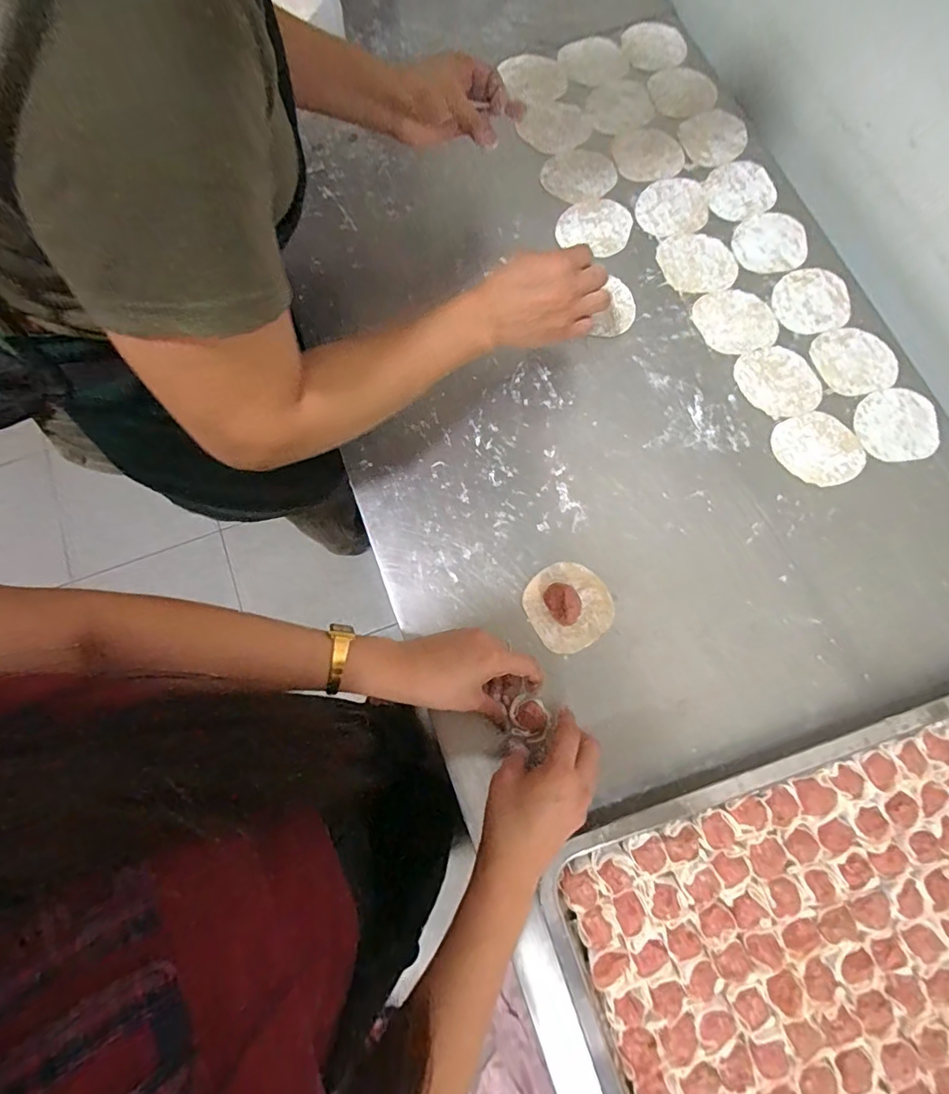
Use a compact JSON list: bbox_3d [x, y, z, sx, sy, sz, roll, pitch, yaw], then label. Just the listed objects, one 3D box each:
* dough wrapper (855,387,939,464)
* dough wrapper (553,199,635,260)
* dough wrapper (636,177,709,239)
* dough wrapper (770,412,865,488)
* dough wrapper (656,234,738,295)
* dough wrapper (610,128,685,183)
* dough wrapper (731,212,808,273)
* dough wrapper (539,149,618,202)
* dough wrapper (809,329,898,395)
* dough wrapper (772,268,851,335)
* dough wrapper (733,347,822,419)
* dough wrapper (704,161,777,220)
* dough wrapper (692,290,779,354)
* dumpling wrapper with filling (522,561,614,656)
[{"bbox_3d":[0.439,-0.125,0.540,0.076,0.004,0.085,24,78,7],"label":"dough wrapper"},{"bbox_3d":[0.143,-0.379,0.613,0.081,0.008,0.077,0,77,1],"label":"dough wrapper"},{"bbox_3d":[0.235,-0.405,0.618,0.086,0.004,0.077,-12,76,-1],"label":"dough wrapper"},{"bbox_3d":[0.354,-0.101,0.535,0.085,0.004,0.079,-17,77,-3],"label":"dough wrapper"},{"bbox_3d":[0.256,-0.326,0.599,0.085,0.004,0.080,0,77,1],"label":"dough wrapper"},{"bbox_3d":[0.209,-0.478,0.632,0.080,0.004,0.081,0,77,1],"label":"dough wrapper"},{"bbox_3d":[0.342,-0.352,0.602,0.086,0.005,0.077,-7,76,0],"label":"dough wrapper"},{"bbox_3d":[0.126,-0.450,0.631,0.086,0.004,0.086,0,73,1],"label":"dough wrapper"},{"bbox_3d":[0.411,-0.201,0.561,0.081,0.004,0.078,0,77,1],"label":"dough wrapper"},{"bbox_3d":[0.377,-0.276,0.581,0.078,0.005,0.080,0,77,1],"label":"dough wrapper"},{"bbox_3d":[0.325,-0.177,0.555,0.082,0.004,0.083,-21,77,-4],"label":"dough wrapper"},{"bbox_3d":[0.318,-0.425,0.619,0.086,0.004,0.075,-29,78,-5],"label":"dough wrapper"},{"bbox_3d":[0.290,-0.251,0.576,0.084,0.004,0.081,-20,77,-3],"label":"dough wrapper"},{"bbox_3d":[0.091,0.054,0.492,0.078,0.024,0.079,0,77,1],"label":"dumpling wrapper with filling"}]

